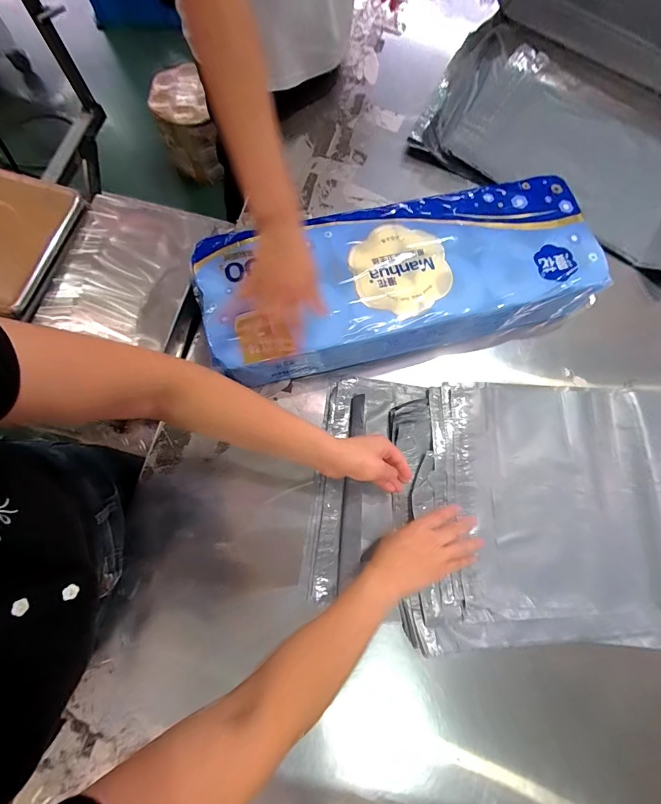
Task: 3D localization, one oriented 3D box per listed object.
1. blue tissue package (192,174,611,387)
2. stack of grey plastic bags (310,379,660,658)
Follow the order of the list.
[{"bbox_3d":[0.104,-0.184,0.583,0.574,0.121,0.190,-13,75,-6],"label":"blue tissue package"},{"bbox_3d":[0.434,0.163,0.563,0.887,0.035,0.370,3,74,-3],"label":"stack of grey plastic bags"}]

